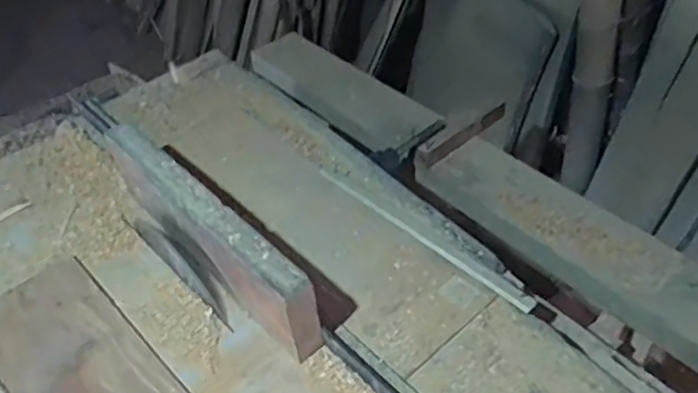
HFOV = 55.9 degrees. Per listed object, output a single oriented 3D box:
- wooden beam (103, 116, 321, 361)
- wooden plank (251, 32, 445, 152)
[{"bbox_3d":[-0.199,0.054,0.934,0.049,0.143,0.449,-35,51,-27],"label":"wooden beam"},{"bbox_3d":[-0.028,-0.247,1.488,0.477,0.033,0.149,36,78,27],"label":"wooden plank"}]

